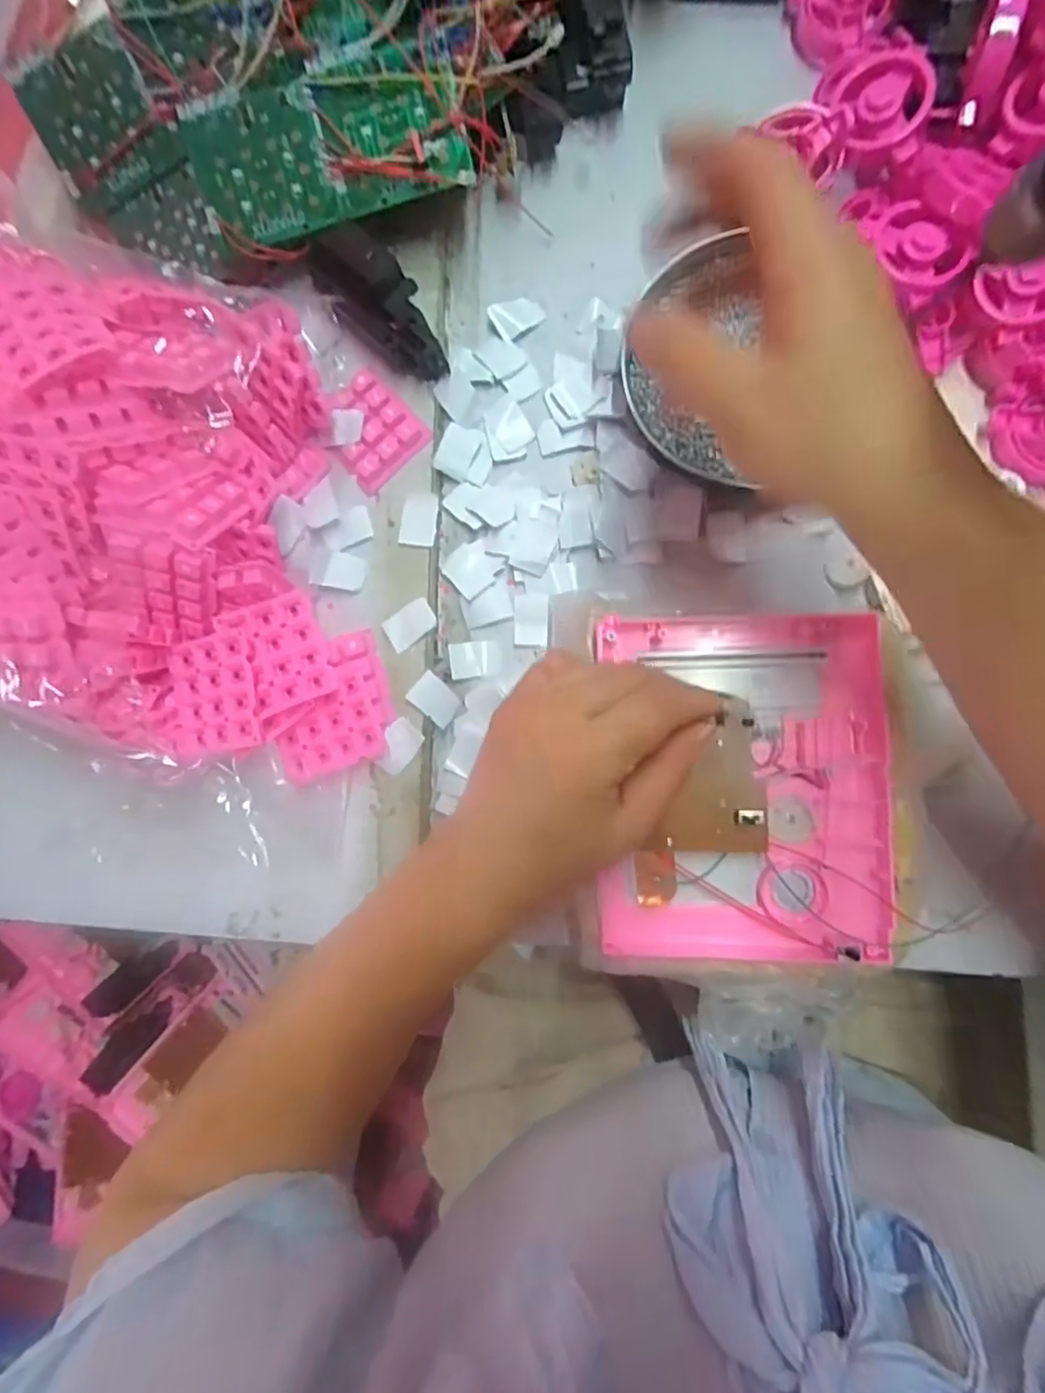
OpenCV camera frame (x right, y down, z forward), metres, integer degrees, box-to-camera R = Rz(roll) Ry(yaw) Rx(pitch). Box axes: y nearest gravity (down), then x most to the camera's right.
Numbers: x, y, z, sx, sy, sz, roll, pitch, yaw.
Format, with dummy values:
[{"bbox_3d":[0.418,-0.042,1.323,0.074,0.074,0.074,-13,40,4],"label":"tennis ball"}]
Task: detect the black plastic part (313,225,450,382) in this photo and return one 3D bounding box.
[{"bbox_3d":[-0.077,-0.214,0.350,0.040,0.022,0.091,-41,96,5],"label":"black plastic part"}]

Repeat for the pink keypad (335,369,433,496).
[{"bbox_3d":[-0.087,-0.153,0.367,0.049,0.012,0.056,-41,83,5],"label":"pink keypad"}]

